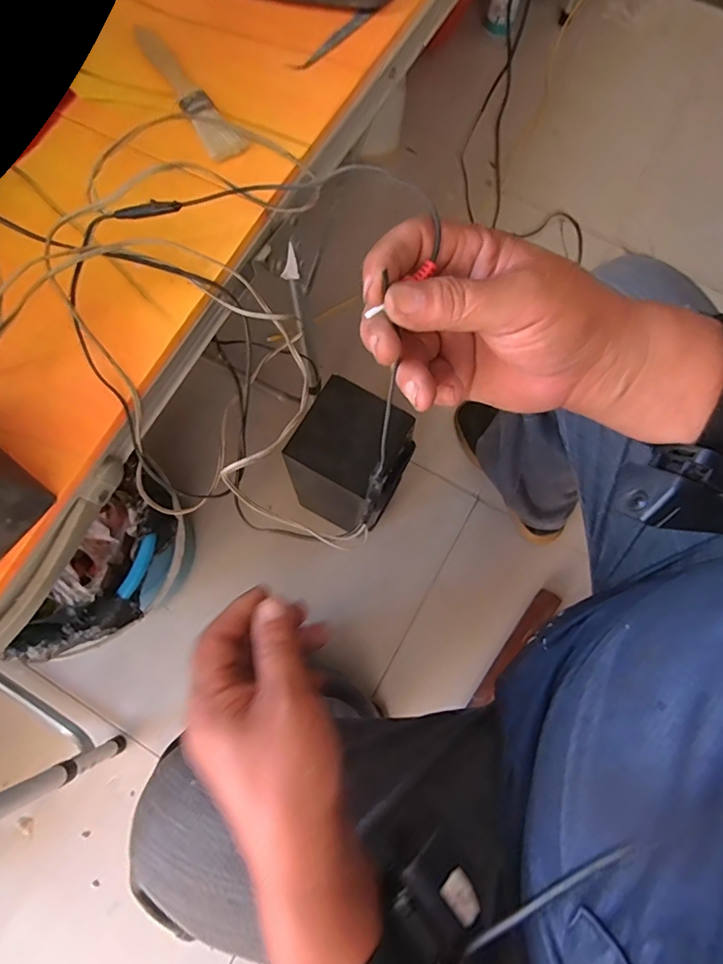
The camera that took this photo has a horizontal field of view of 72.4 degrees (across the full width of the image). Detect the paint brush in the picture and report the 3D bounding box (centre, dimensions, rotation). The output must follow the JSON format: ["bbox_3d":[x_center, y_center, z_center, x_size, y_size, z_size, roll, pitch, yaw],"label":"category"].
[{"bbox_3d":[-0.129,-0.295,0.368,0.028,0.009,0.151,-29,77,-8],"label":"paint brush"}]

